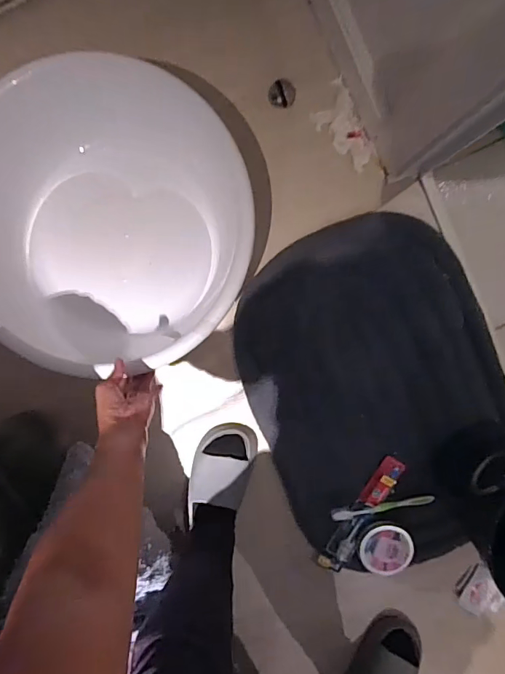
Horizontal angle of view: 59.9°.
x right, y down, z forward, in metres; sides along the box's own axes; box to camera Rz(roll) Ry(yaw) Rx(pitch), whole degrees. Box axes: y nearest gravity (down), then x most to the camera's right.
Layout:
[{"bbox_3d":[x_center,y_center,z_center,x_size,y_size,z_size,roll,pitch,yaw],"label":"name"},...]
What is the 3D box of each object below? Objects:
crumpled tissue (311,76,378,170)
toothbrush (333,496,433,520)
[{"bbox_3d":[0.149,-0.346,0.725,0.066,0.016,0.146,-26,95,3],"label":"crumpled tissue"},{"bbox_3d":[0.230,0.301,0.770,0.181,0.018,0.022,-7,96,2],"label":"toothbrush"}]

